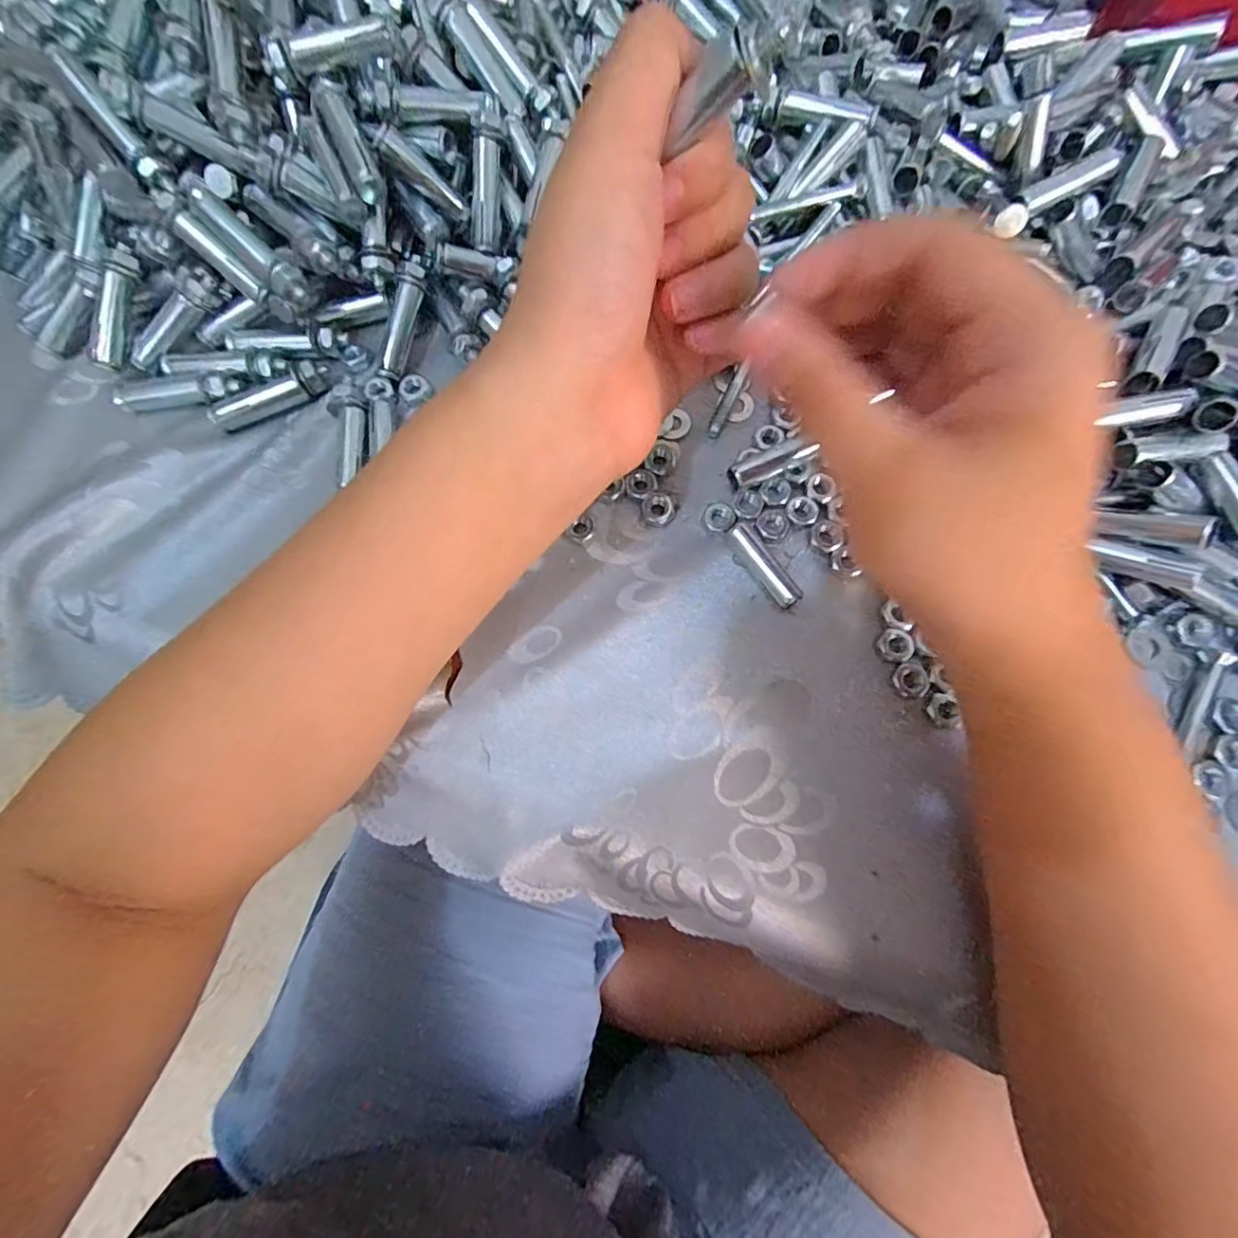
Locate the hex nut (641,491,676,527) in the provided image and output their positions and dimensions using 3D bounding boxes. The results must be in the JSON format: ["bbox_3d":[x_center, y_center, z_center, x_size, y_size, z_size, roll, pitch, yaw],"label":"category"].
[{"bbox_3d":[0.017,-0.048,0.233,0.014,0.004,0.015,-15,76,-4],"label":"hex nut"}]

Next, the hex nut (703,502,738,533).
[{"bbox_3d":[0.043,-0.044,0.231,0.013,0.004,0.014,-40,79,-9],"label":"hex nut"}]

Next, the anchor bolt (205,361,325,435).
[{"bbox_3d":[-0.157,-0.100,0.243,0.053,0.011,0.014,-20,76,-5],"label":"anchor bolt"}]

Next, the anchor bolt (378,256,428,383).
[{"bbox_3d":[-0.098,-0.136,0.245,0.010,0.009,0.054,17,96,6],"label":"anchor bolt"}]

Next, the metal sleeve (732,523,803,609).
[{"bbox_3d":[0.059,-0.021,0.222,0.010,0.010,0.038,-33,78,-8],"label":"metal sleeve"}]

